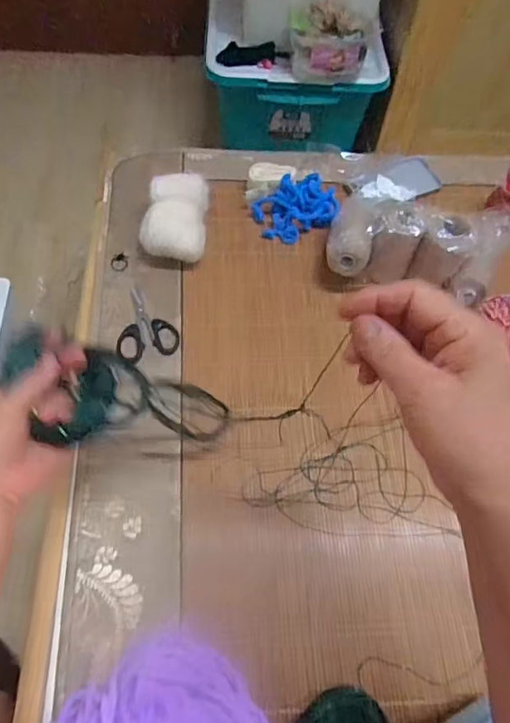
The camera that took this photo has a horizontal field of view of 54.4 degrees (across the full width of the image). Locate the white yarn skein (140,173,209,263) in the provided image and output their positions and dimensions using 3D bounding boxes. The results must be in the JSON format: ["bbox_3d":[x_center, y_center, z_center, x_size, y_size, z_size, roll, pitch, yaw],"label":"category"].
[{"bbox_3d":[-0.108,-0.191,0.684,0.084,0.073,0.120,4,62,-2],"label":"white yarn skein"}]

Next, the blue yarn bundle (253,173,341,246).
[{"bbox_3d":[0.063,-0.224,0.728,0.121,0.041,0.086,-27,67,-17],"label":"blue yarn bundle"}]

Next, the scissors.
[{"bbox_3d":[-0.146,-0.050,0.641,0.075,0.010,0.107,-17,63,-13],"label":"scissors"}]

